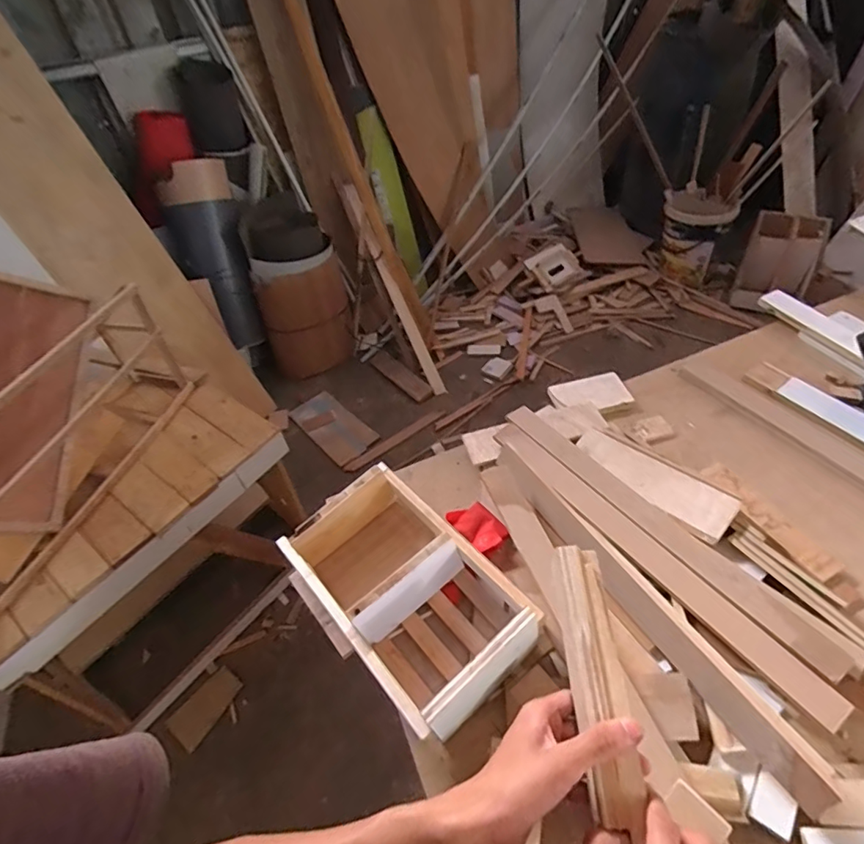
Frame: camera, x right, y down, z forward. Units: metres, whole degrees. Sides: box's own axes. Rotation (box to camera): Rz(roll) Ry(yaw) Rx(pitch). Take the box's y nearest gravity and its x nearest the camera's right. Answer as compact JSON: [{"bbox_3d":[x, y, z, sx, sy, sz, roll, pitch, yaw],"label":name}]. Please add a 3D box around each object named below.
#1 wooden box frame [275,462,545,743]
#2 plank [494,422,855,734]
[{"bbox_3d":[-0.038,0.246,0.764,0.217,0.132,0.356,-33,51,-23],"label":"wooden box frame"},{"bbox_3d":[0.314,0.187,0.798,0.054,0.023,0.599,-30,50,-20],"label":"plank"}]

